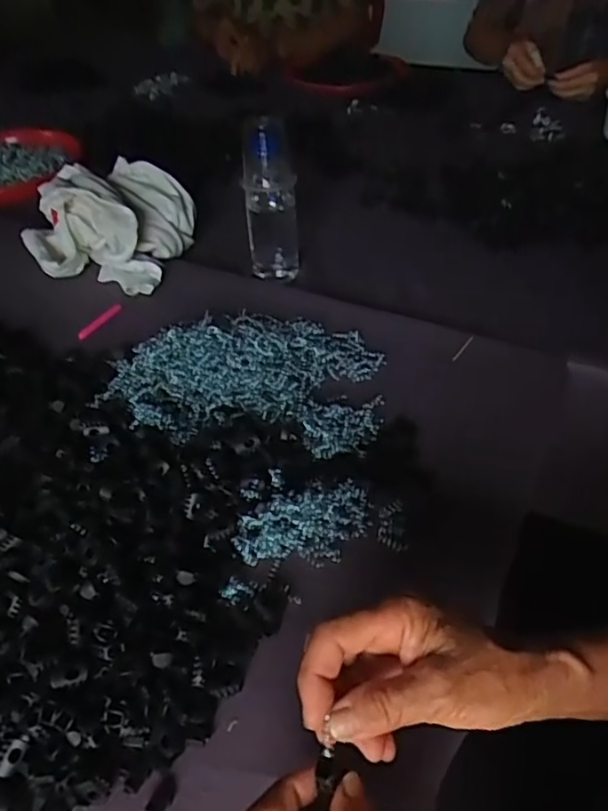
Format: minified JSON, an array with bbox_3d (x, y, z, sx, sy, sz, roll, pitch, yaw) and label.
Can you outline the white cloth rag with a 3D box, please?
[{"bbox_3d":[-0.247,-0.230,0.771,0.193,0.090,0.181,10,45,14],"label":"white cloth rag"}]

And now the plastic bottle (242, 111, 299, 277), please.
[{"bbox_3d":[-0.039,-0.242,0.723,0.058,0.169,0.063,-4,44,-1],"label":"plastic bottle"}]

